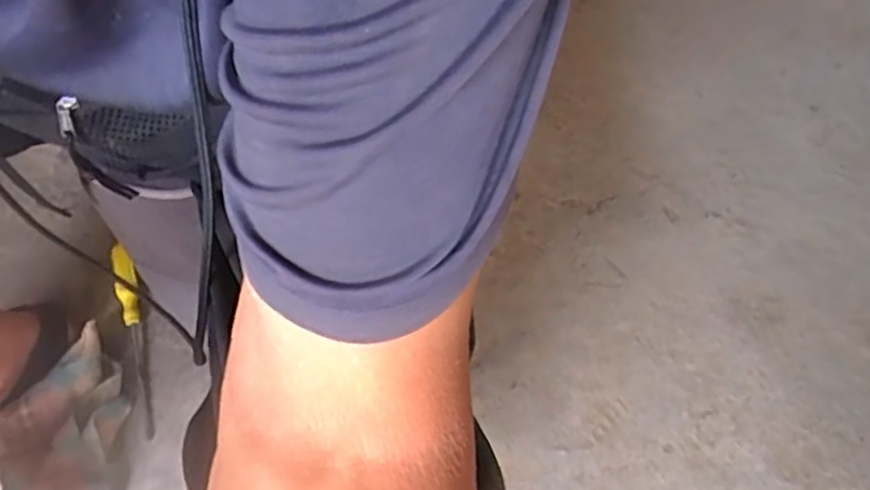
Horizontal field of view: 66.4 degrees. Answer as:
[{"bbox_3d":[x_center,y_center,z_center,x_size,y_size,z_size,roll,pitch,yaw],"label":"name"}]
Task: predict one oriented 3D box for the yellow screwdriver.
[{"bbox_3d":[-0.349,0.108,0.776,0.026,0.021,0.236,-17,71,-9],"label":"yellow screwdriver"}]

